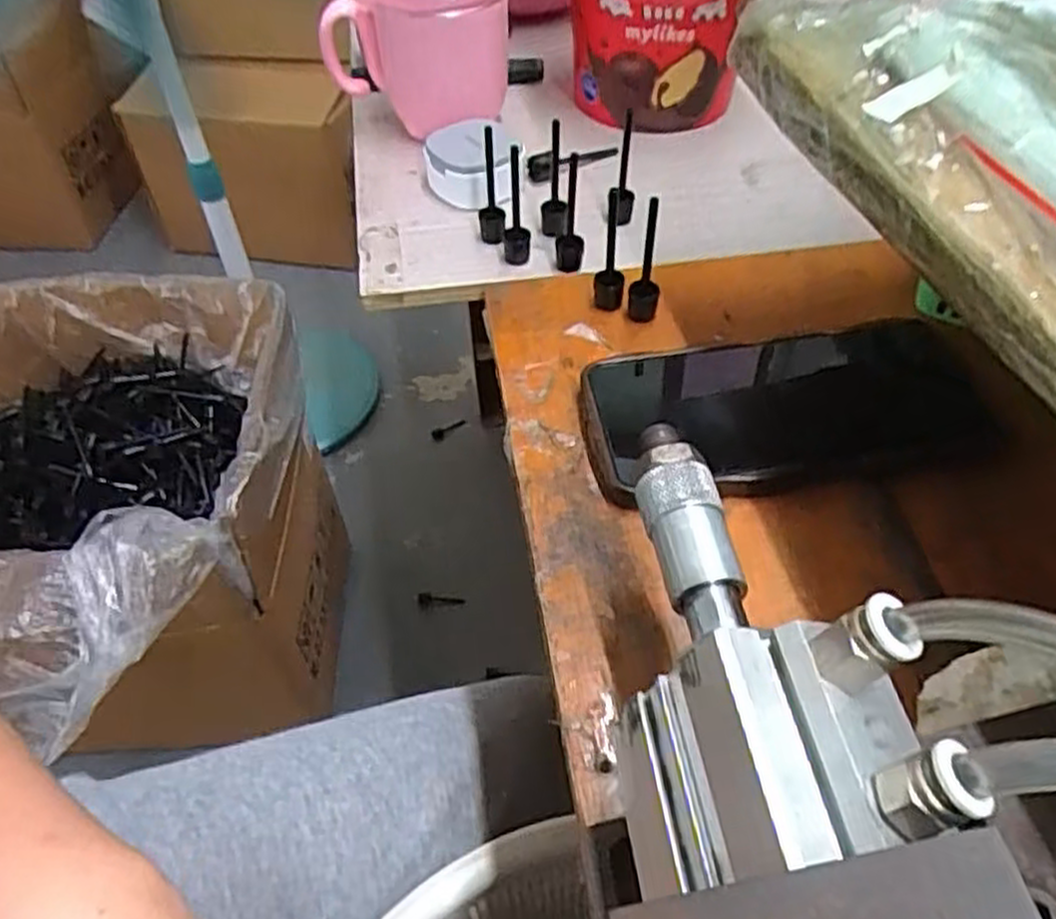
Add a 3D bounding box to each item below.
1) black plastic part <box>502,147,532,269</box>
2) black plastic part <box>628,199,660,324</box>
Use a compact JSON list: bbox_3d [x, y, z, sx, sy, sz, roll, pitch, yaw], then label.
[{"bbox_3d":[-0.006,-0.130,0.408,0.014,0.066,0.012,-2,50,-1],"label":"black plastic part"},{"bbox_3d":[0.056,-0.092,0.372,0.014,0.064,0.012,6,50,6],"label":"black plastic part"}]

